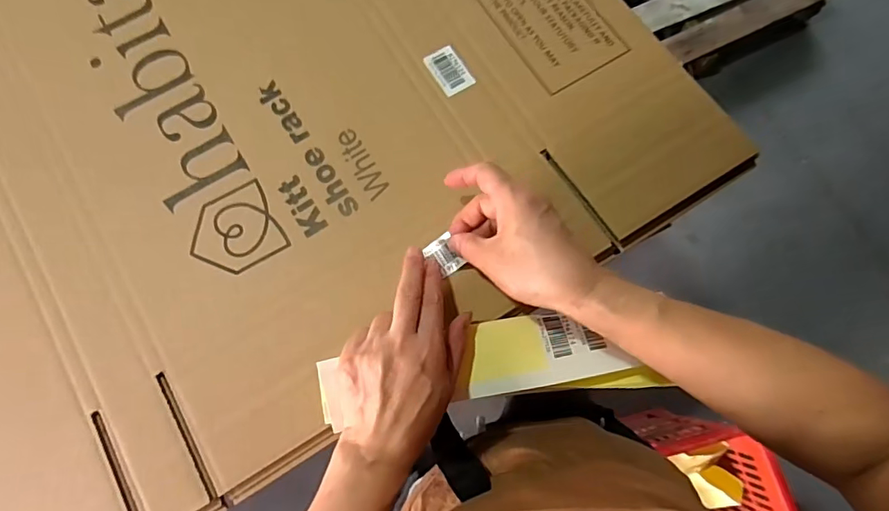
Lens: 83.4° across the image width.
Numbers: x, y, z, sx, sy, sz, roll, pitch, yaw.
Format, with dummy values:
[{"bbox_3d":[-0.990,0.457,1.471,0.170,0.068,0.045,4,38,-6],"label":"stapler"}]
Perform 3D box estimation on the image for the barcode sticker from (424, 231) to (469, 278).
[{"bbox_3d":[0.000,0.001,0.412,0.025,0.006,0.030,-33,89,16],"label":"barcode sticker"}]

